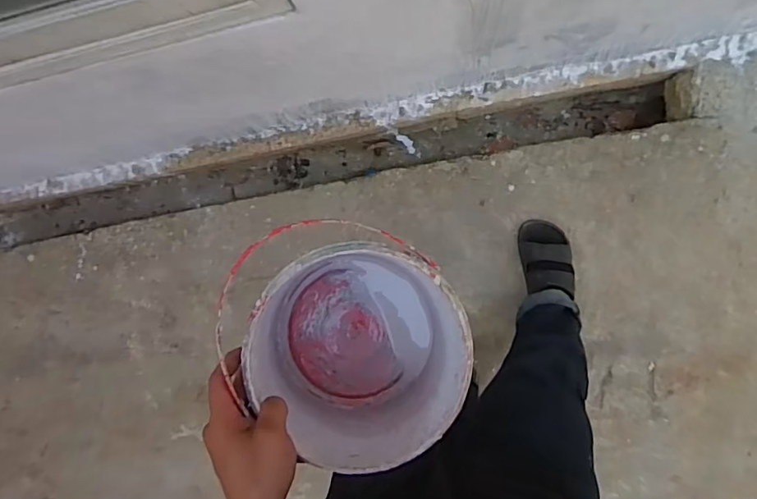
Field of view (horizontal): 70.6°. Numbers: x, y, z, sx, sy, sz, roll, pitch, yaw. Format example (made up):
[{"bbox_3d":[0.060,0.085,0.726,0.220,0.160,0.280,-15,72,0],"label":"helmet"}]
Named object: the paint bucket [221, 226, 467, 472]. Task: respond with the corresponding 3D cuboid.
[{"bbox_3d":[-0.023,0.088,0.522,0.208,0.203,0.199,0,91,6],"label":"paint bucket"}]

